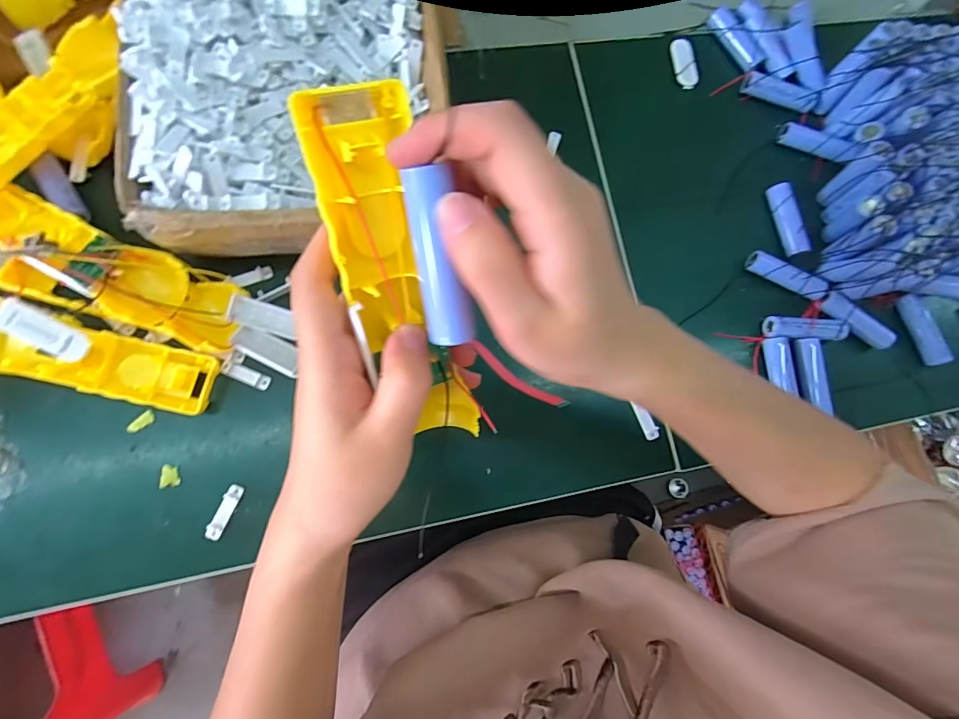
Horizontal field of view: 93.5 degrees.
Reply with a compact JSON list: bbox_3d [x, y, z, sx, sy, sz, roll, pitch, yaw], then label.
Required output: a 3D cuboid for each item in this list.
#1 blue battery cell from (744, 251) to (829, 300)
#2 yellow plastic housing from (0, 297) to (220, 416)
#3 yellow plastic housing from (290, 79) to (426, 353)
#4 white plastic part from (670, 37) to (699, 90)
[{"bbox_3d":[0.247,-0.070,0.369,0.019,0.014,0.068,-32,48,-8],"label":"blue battery cell"},{"bbox_3d":[-0.268,-0.001,0.314,0.158,0.018,0.049,12,79,-4],"label":"yellow plastic housing"},{"bbox_3d":[-0.042,-0.057,0.179,0.038,0.019,0.095,-10,106,-7],"label":"yellow plastic housing"},{"bbox_3d":[0.194,-0.282,0.430,0.023,0.008,0.049,-10,81,-8],"label":"white plastic part"}]

